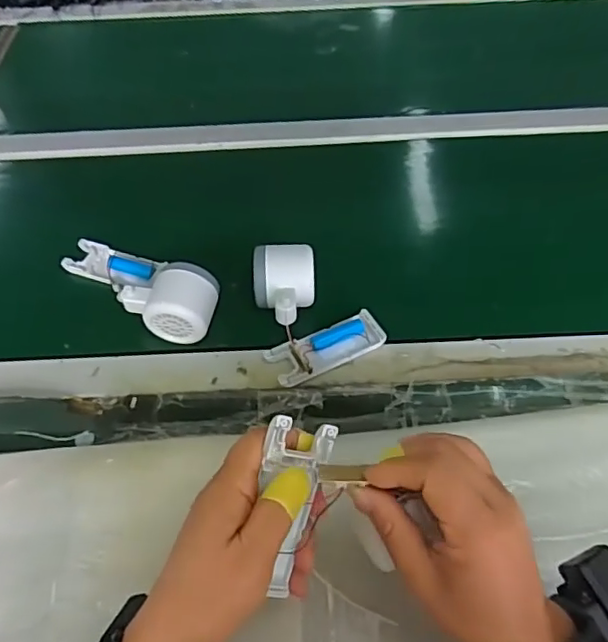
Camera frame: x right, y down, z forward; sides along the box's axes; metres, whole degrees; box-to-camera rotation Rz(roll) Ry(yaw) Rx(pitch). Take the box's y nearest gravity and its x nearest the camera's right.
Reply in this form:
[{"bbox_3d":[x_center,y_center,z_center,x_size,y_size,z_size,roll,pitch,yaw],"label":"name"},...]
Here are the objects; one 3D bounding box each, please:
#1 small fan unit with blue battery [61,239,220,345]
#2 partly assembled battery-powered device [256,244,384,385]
[{"bbox_3d":[-0.161,-0.037,0.547,0.183,0.053,0.065,22,56,35],"label":"small fan unit with blue battery"},{"bbox_3d":[0.002,-0.014,0.507,0.101,0.057,0.111,-25,56,-16],"label":"partly assembled battery-powered device"}]

